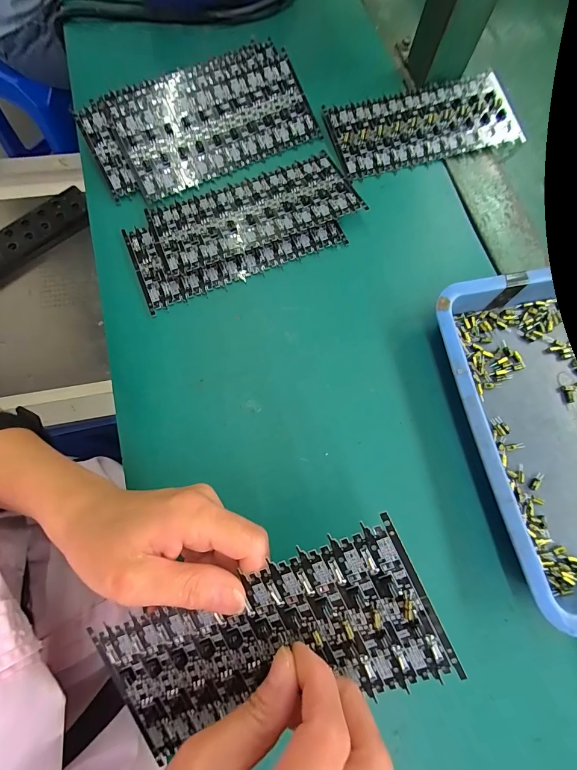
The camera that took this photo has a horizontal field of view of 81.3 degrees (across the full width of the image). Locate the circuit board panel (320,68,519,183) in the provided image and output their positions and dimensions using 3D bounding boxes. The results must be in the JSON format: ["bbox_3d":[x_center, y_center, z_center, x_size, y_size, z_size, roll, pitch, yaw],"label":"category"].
[{"bbox_3d":[0.120,-0.234,0.301,0.163,0.009,0.074,-15,75,-8],"label":"circuit board panel"}]

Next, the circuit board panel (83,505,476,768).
[{"bbox_3d":[-0.013,0.127,0.161,0.163,0.004,0.073,-26,92,10],"label":"circuit board panel"}]

